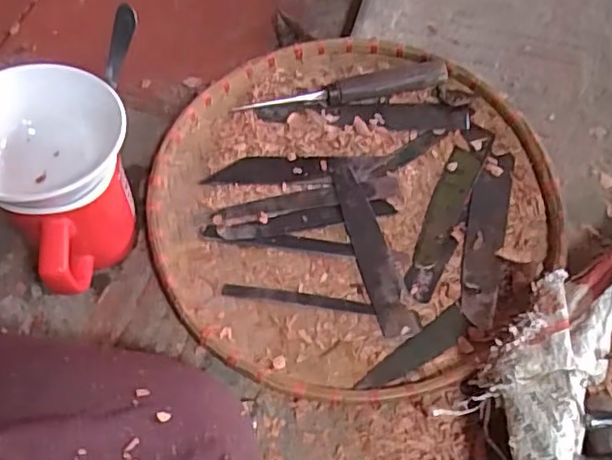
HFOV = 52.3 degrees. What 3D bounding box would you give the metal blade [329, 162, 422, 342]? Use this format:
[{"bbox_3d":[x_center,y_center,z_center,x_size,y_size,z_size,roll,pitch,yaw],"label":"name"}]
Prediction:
[{"bbox_3d":[0.046,0.010,0.449,0.024,0.004,0.146,-16,66,-6],"label":"metal blade"}]

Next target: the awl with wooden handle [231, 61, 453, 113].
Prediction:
[{"bbox_3d":[0.030,-0.111,0.491,0.164,0.015,0.013,-9,62,-7],"label":"awl with wooden handle"}]

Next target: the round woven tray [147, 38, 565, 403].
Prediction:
[{"bbox_3d":[0.038,-0.023,0.459,0.279,0.048,0.294,1,61,-1],"label":"round woven tray"}]

